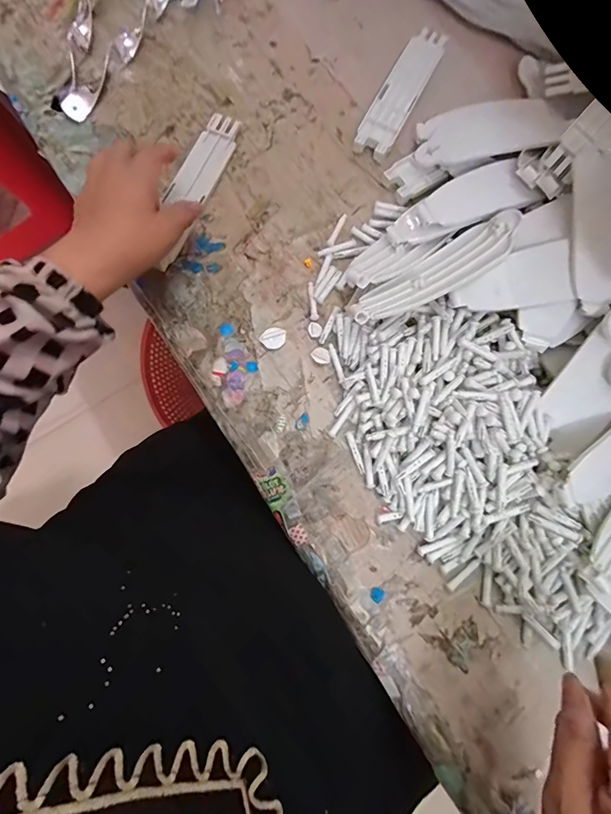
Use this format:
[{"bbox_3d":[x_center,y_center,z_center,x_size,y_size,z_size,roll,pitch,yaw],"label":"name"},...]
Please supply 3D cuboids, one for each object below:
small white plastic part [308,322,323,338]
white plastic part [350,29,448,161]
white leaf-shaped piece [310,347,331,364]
[{"bbox_3d":[0.009,-0.073,0.379,0.013,0.004,0.015,-12,77,-1],"label":"small white plastic part"},{"bbox_3d":[0.103,-0.338,0.423,0.039,0.013,0.181,26,79,4],"label":"white plastic part"},{"bbox_3d":[0.015,-0.048,0.374,0.015,0.004,0.018,-41,82,-8],"label":"white leaf-shaped piece"}]

